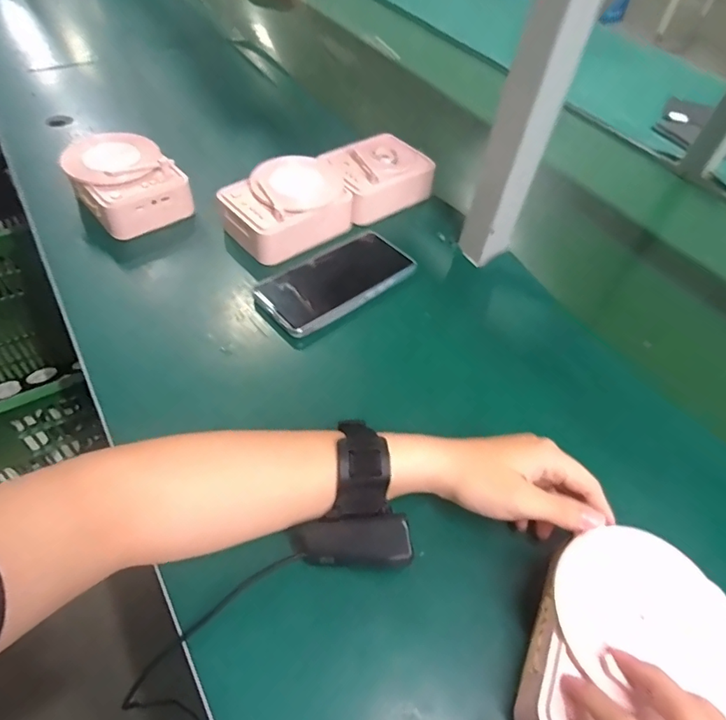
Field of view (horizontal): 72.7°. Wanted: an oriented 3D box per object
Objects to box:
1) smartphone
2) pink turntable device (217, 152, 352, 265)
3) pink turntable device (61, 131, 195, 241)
[{"bbox_3d":[-0.029,-0.087,0.505,0.159,0.013,0.088,-34,61,-29],"label":"smartphone"},{"bbox_3d":[-0.086,-0.170,0.548,0.137,0.053,0.097,-32,60,-28],"label":"pink turntable device"},{"bbox_3d":[-0.270,-0.199,0.557,0.097,0.059,0.133,-35,62,-30],"label":"pink turntable device"}]

